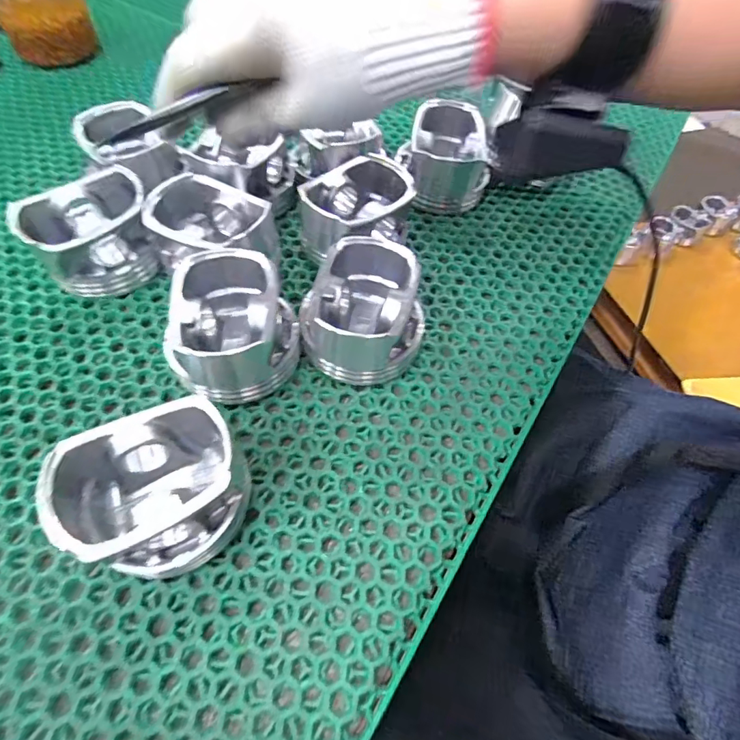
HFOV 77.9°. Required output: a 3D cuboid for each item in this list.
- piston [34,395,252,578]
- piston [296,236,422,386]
[{"bbox_3d":[-0.098,0.055,0.212,0.076,0.050,0.072,1,56,-2],"label":"piston"},{"bbox_3d":[-0.005,-0.035,0.276,0.070,0.051,0.079,-2,56,-4],"label":"piston"}]

